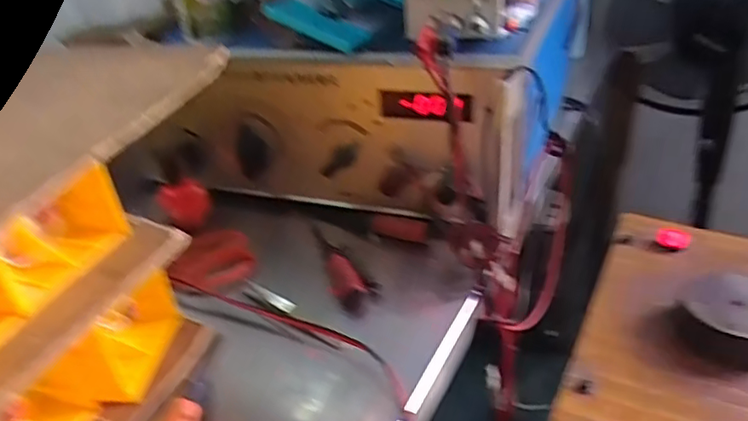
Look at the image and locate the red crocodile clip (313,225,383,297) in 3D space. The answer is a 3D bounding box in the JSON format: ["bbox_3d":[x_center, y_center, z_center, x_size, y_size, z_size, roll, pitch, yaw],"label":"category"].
[{"bbox_3d":[-0.033,0.041,0.498,0.033,0.019,0.119,-15,32,-17],"label":"red crocodile clip"}]

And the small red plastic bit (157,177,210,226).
[{"bbox_3d":[-0.184,-0.006,0.563,0.046,0.045,0.024,-15,32,-17],"label":"small red plastic bit"}]

